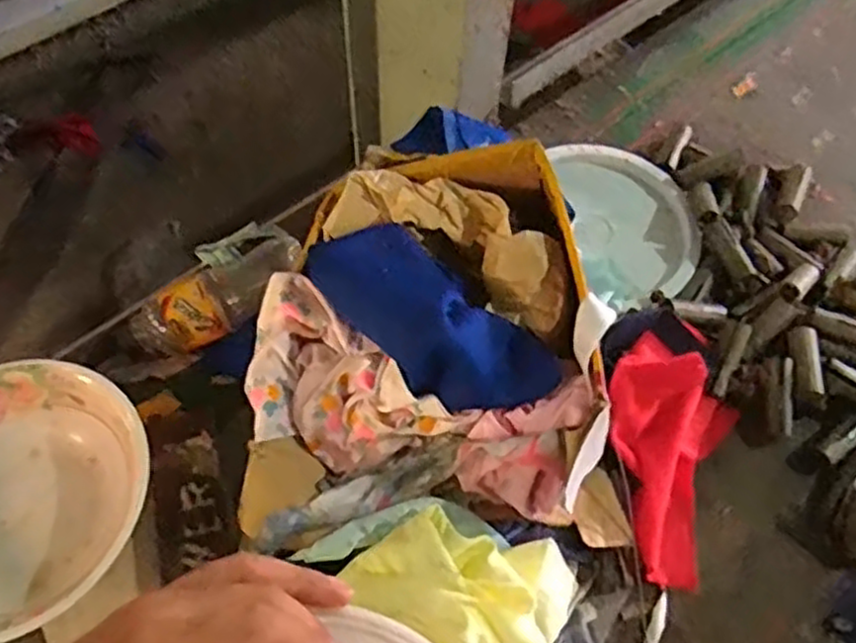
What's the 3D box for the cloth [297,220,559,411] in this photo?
[{"bbox_3d":[-0.001,-0.004,0.513,0.191,0.052,0.085,36,65,18],"label":"cloth"}]

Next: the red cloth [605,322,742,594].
[{"bbox_3d":[0.185,0.090,0.567,0.103,0.081,0.190,20,62,12],"label":"red cloth"}]

